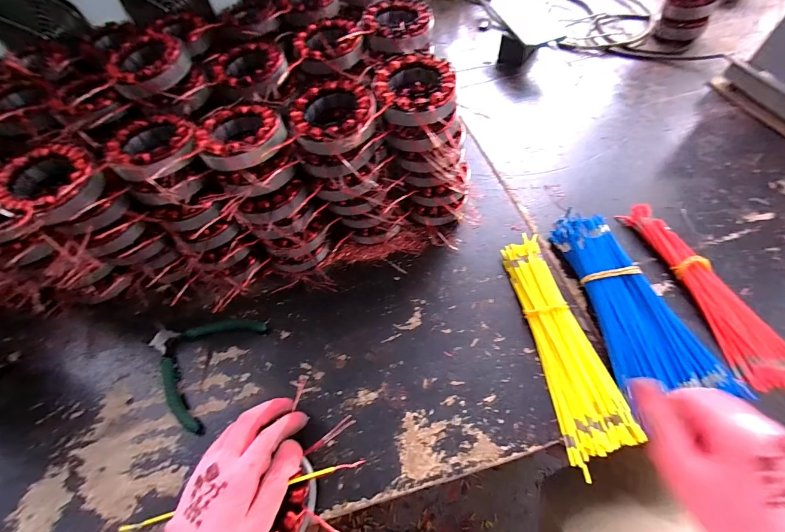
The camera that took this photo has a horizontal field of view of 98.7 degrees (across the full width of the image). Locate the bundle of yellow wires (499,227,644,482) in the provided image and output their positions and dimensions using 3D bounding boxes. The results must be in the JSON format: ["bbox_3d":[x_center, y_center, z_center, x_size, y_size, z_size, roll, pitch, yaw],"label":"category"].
[{"bbox_3d":[0.188,0.077,0.378,0.062,0.023,0.247,-7,59,0],"label":"bundle of yellow wires"}]

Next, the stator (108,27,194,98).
[{"bbox_3d":[-0.277,-0.230,0.382,0.084,0.035,0.098,-36,63,-16],"label":"stator"}]

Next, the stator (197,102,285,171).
[{"bbox_3d":[-0.154,-0.136,0.346,0.082,0.024,0.090,-9,59,-1],"label":"stator"}]

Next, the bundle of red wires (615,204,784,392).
[{"bbox_3d":[0.368,0.024,0.398,0.062,0.016,0.243,-15,59,-5],"label":"bundle of red wires"}]

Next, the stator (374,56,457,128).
[{"bbox_3d":[0.024,-0.179,0.352,0.081,0.033,0.093,2,59,5],"label":"stator"}]

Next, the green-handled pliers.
[{"bbox_3d":[-0.241,0.109,0.410,0.123,0.010,0.133,18,62,14],"label":"green-handled pliers"}]

